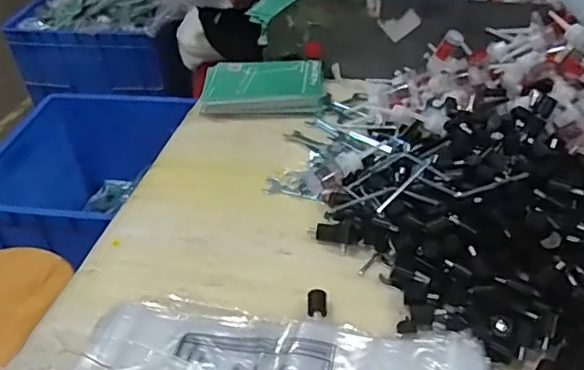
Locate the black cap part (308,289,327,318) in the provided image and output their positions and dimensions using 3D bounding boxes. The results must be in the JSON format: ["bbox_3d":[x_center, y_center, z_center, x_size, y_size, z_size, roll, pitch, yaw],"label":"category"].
[{"bbox_3d":[0.026,0.119,0.566,0.018,0.006,0.031,-1,40,3],"label":"black cap part"}]

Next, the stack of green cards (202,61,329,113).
[{"bbox_3d":[-0.043,-0.154,0.888,0.190,0.019,0.127,-4,40,0],"label":"stack of green cards"}]

